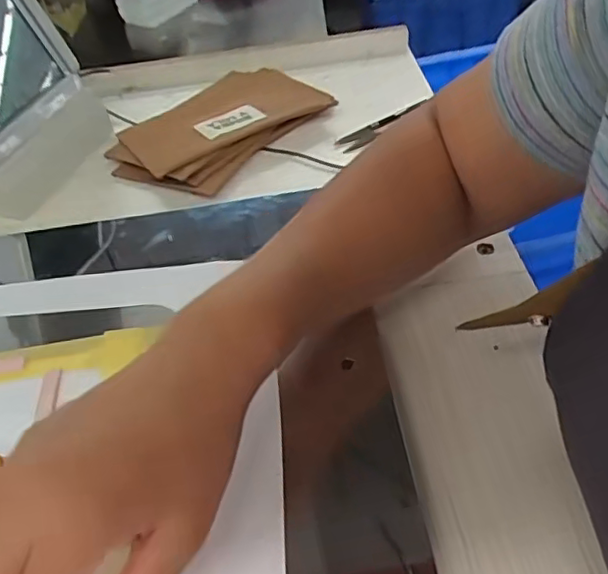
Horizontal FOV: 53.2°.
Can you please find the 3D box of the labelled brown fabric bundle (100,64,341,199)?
[{"bbox_3d":[-0.080,-0.160,0.579,0.137,0.022,0.203,30,57,30],"label":"labelled brown fabric bundle"}]

